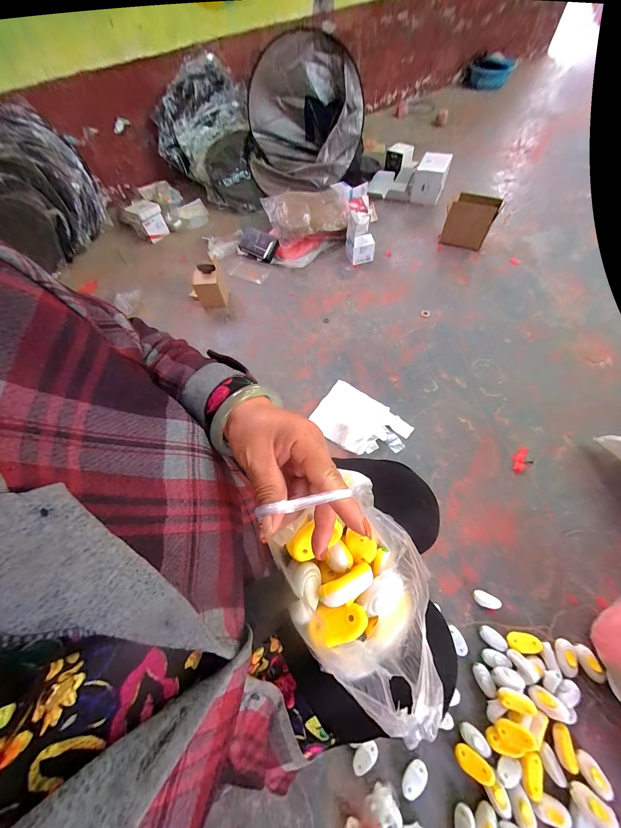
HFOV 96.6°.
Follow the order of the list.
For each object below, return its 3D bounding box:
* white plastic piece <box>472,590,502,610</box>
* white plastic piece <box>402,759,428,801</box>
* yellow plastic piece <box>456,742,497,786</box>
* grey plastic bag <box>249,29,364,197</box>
[{"bbox_3d":[0.395,0.417,0.617,0.056,0.015,0.030,24,66,15],"label":"white plastic piece"},{"bbox_3d":[0.188,0.663,0.502,0.055,0.017,0.032,-35,66,-15],"label":"white plastic piece"},{"bbox_3d":[0.292,0.627,0.495,0.058,0.012,0.034,13,51,34],"label":"yellow plastic piece"},{"bbox_3d":[-0.041,-1.338,1.254,0.484,0.462,0.406,-6,62,2],"label":"grey plastic bag"}]

